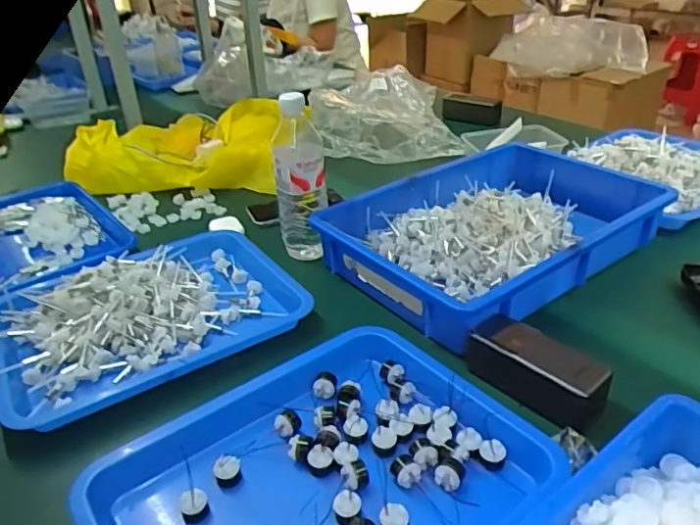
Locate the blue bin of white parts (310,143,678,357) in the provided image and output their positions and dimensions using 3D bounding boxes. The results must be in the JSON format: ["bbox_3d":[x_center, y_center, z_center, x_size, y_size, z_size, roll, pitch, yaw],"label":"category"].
[{"bbox_3d":[0.200,-0.056,0.784,0.430,0.058,0.298,-25,37,-31],"label":"blue bin of white parts"}]

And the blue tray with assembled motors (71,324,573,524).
[{"bbox_3d":[-0.022,0.178,0.453,0.322,0.058,0.287,-24,37,-30],"label":"blue tray with assembled motors"}]

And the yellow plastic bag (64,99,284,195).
[{"bbox_3d":[-0.328,-0.254,1.159,0.394,0.097,0.361,0,31,5],"label":"yellow plastic bag"}]

